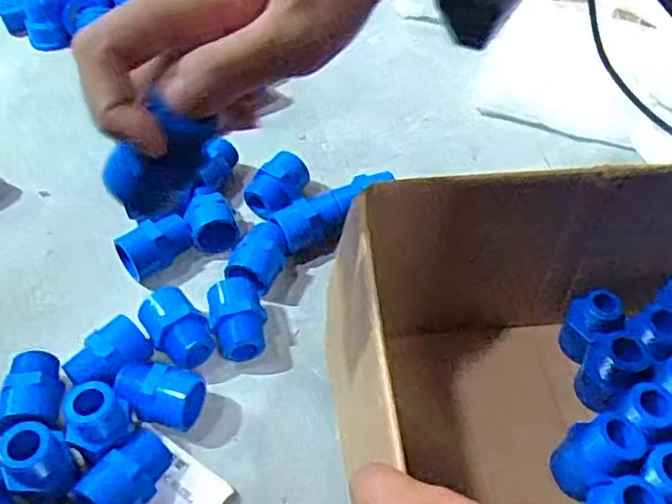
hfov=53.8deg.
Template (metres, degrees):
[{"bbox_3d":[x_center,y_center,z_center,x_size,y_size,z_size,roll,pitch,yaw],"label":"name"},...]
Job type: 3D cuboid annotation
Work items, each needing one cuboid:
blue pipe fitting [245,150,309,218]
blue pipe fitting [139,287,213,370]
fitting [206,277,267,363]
[{"bbox_3d":[-0.043,-0.045,0.473,0.029,0.034,0.042,28,55,22],"label":"blue pipe fitting"},{"bbox_3d":[-0.095,0.046,0.396,0.031,0.032,0.044,-29,55,-23],"label":"blue pipe fitting"},{"bbox_3d":[-0.060,0.042,0.401,0.032,0.030,0.043,-11,50,-10],"label":"fitting"}]

